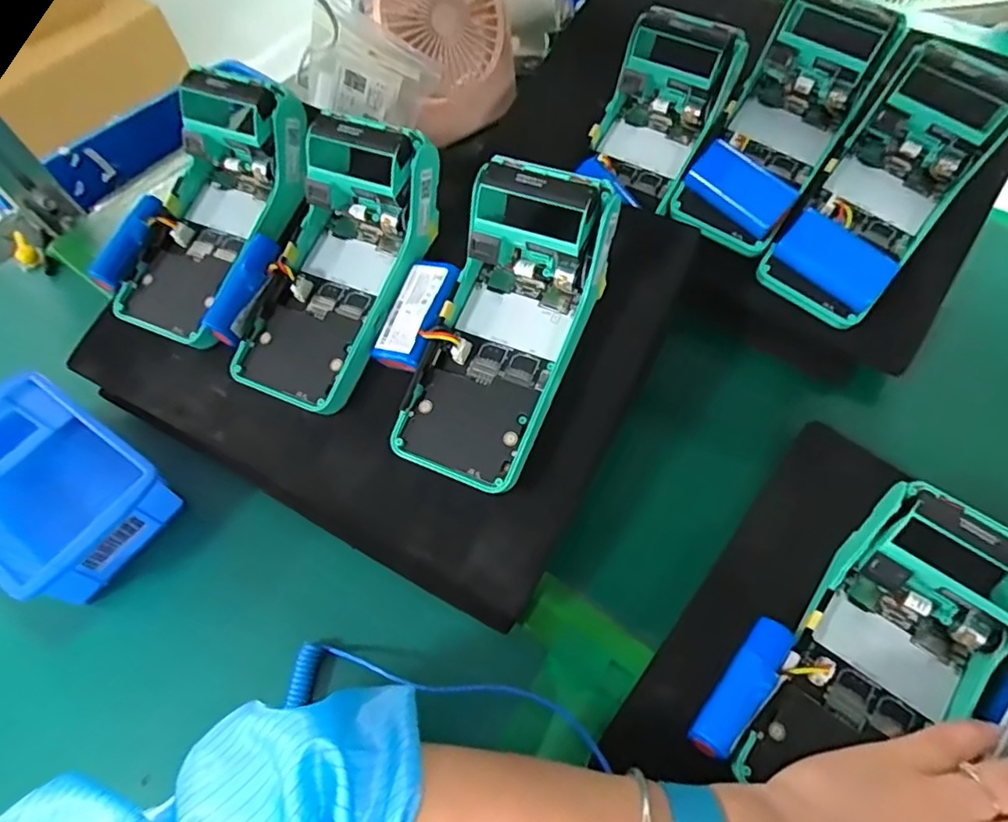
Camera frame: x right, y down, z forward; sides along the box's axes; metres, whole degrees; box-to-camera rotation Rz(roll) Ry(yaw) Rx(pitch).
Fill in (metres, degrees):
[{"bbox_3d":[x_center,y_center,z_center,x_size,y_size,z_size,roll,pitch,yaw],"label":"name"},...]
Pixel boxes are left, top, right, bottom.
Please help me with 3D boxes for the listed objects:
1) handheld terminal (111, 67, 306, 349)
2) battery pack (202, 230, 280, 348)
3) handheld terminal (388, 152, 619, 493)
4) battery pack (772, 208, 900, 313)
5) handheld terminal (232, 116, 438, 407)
[{"bbox_3d":[-0.188,-0.127,0.378,0.092,0.059,0.169,22,88,15],"label":"handheld terminal"},{"bbox_3d":[-0.157,-0.075,0.351,0.022,0.025,0.069,22,80,15],"label":"battery pack"},{"bbox_3d":[0.001,-0.044,0.324,0.077,0.062,0.169,20,89,14],"label":"handheld terminal"},{"bbox_3d":[0.210,-0.095,0.372,0.066,0.018,0.038,41,101,12],"label":"battery pack"},{"bbox_3d":[-0.101,-0.085,0.351,0.079,0.053,0.166,23,91,15],"label":"handheld terminal"}]

